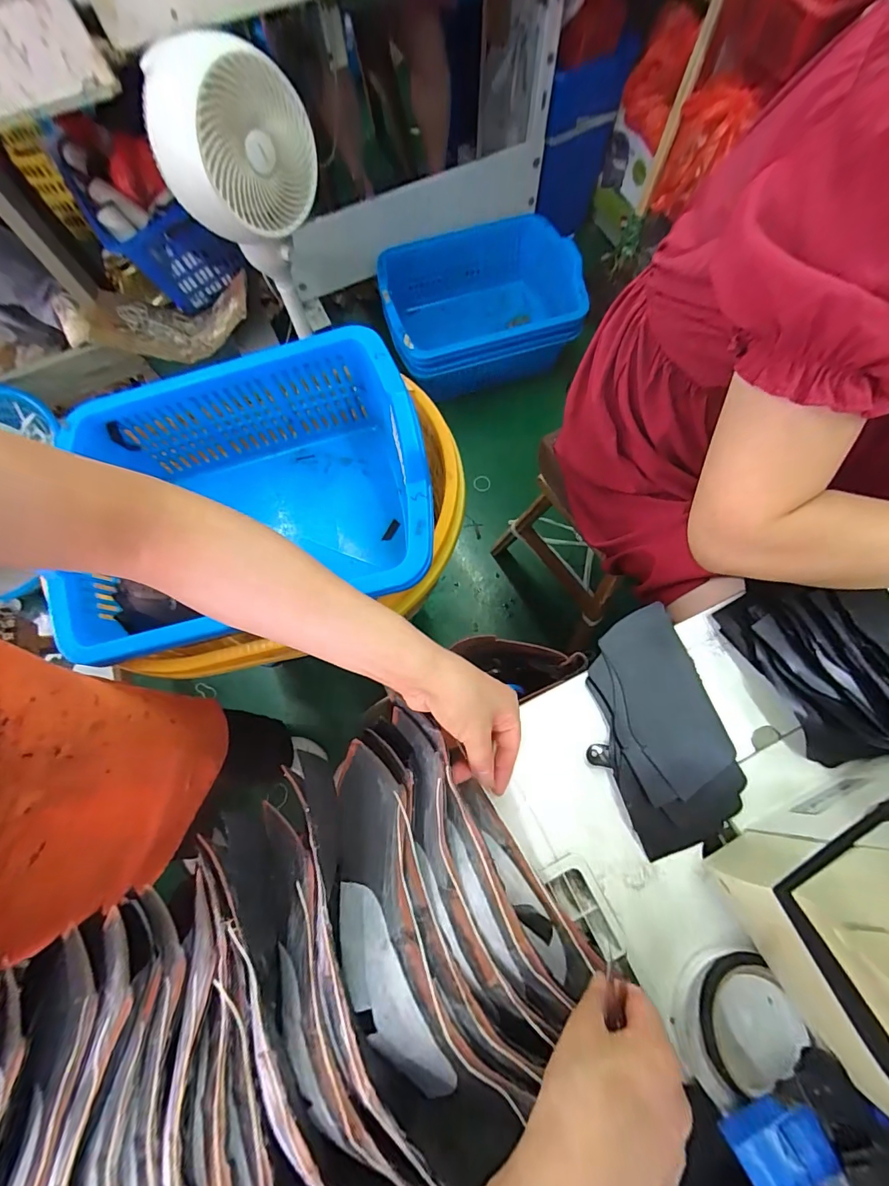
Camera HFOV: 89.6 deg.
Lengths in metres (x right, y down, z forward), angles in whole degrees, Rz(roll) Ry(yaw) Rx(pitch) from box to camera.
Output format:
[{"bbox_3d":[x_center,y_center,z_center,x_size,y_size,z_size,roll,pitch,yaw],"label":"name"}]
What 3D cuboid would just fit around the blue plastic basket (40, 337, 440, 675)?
[{"bbox_3d":[-0.291,-0.125,0.698,0.547,0.235,0.426,-11,73,-2],"label":"blue plastic basket"}]

